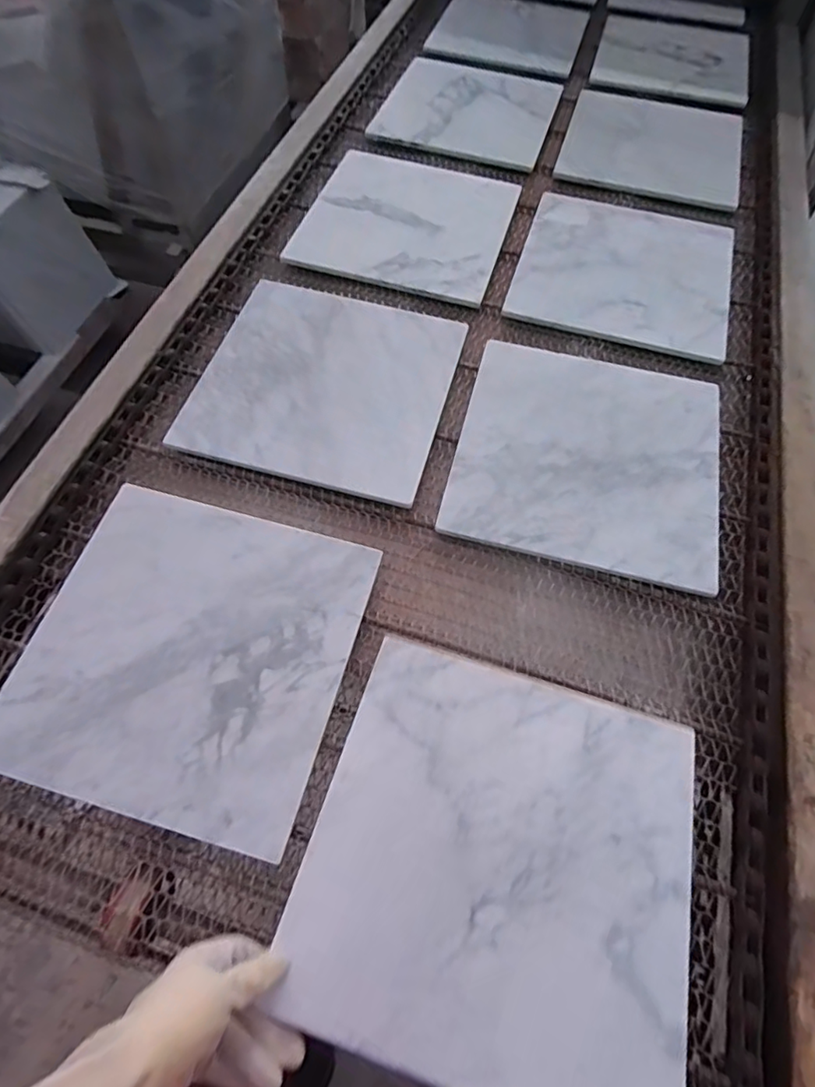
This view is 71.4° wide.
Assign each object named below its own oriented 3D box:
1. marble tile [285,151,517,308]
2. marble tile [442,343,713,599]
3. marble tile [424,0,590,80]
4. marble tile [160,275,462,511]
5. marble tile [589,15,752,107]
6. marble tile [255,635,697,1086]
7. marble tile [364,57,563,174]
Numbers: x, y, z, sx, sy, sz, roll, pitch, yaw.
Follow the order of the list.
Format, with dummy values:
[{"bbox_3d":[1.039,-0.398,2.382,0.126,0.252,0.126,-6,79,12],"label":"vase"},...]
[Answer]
[{"bbox_3d":[0.001,-0.504,0.881,0.299,0.010,0.301,17,64,5],"label":"marble tile"},{"bbox_3d":[0.215,-0.106,0.676,0.298,0.020,0.294,15,64,5],"label":"marble tile"},{"bbox_3d":[0.218,-1.085,1.202,0.299,0.012,0.328,16,64,5],"label":"marble tile"},{"bbox_3d":[-0.102,-0.208,0.723,0.302,0.015,0.306,14,64,4],"label":"marble tile"},{"bbox_3d":[0.546,-1.004,1.168,0.296,0.016,0.330,16,64,5],"label":"marble tile"},{"bbox_3d":[0.077,0.252,0.465,0.297,0.008,0.298,16,58,8],"label":"marble tile"},{"bbox_3d":[0.113,-0.799,1.044,0.301,0.006,0.291,19,64,6],"label":"marble tile"}]

